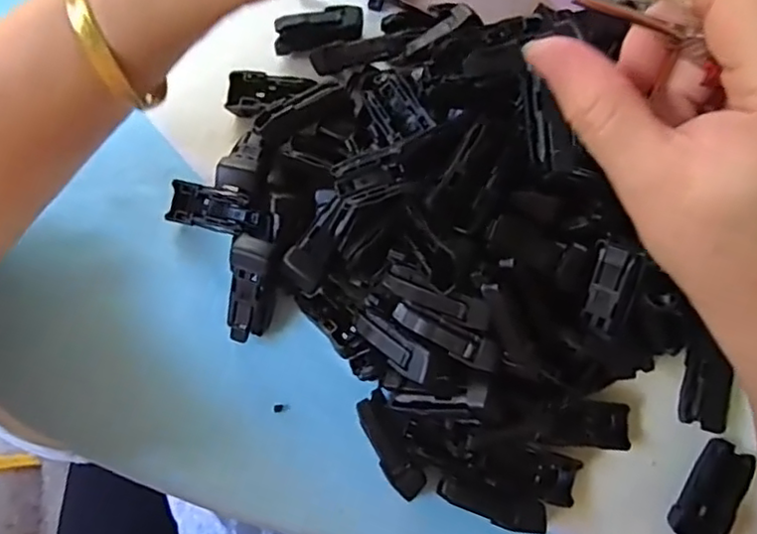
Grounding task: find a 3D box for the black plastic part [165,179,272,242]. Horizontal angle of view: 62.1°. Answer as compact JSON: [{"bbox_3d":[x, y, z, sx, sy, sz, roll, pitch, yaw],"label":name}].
[{"bbox_3d":[-0.074,-0.026,0.298,0.053,0.016,0.018,15,75,2],"label":"black plastic part"}]

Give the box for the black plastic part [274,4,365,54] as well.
[{"bbox_3d":[-0.031,-0.124,0.328,0.046,0.015,0.014,-11,75,-5],"label":"black plastic part"}]

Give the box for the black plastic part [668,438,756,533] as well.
[{"bbox_3d":[0.147,0.100,0.276,0.021,0.012,0.045,32,76,7],"label":"black plastic part"}]

